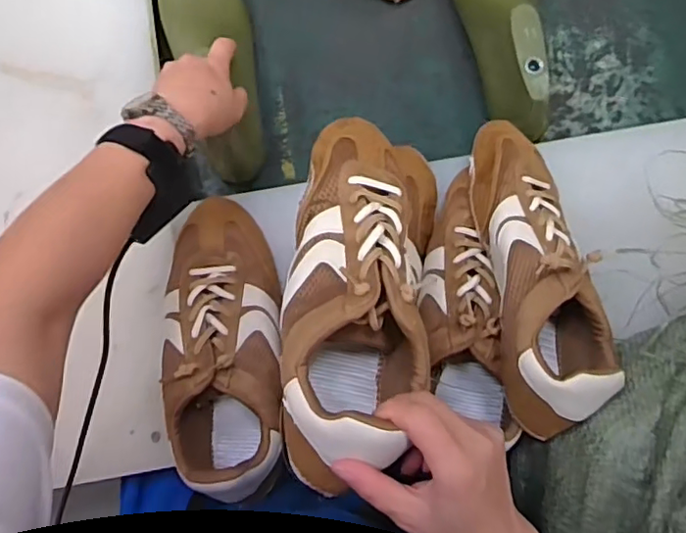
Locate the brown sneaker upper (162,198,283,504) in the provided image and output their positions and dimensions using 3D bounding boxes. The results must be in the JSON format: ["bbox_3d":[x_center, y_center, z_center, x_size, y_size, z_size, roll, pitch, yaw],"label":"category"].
[{"bbox_3d":[-0.109,0.067,0.522,0.083,0.074,0.255,-6,81,2],"label":"brown sneaker upper"}]

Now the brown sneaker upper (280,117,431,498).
[{"bbox_3d":[0.010,0.007,0.416,0.087,0.091,0.237,1,70,1],"label":"brown sneaker upper"}]

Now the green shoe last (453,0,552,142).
[{"bbox_3d":[0.163,-0.266,0.608,0.086,0.096,0.280,-7,79,0],"label":"green shoe last"}]

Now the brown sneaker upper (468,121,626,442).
[{"bbox_3d":[0.163,-0.001,0.487,0.090,0.089,0.269,-5,81,2],"label":"brown sneaker upper"}]

